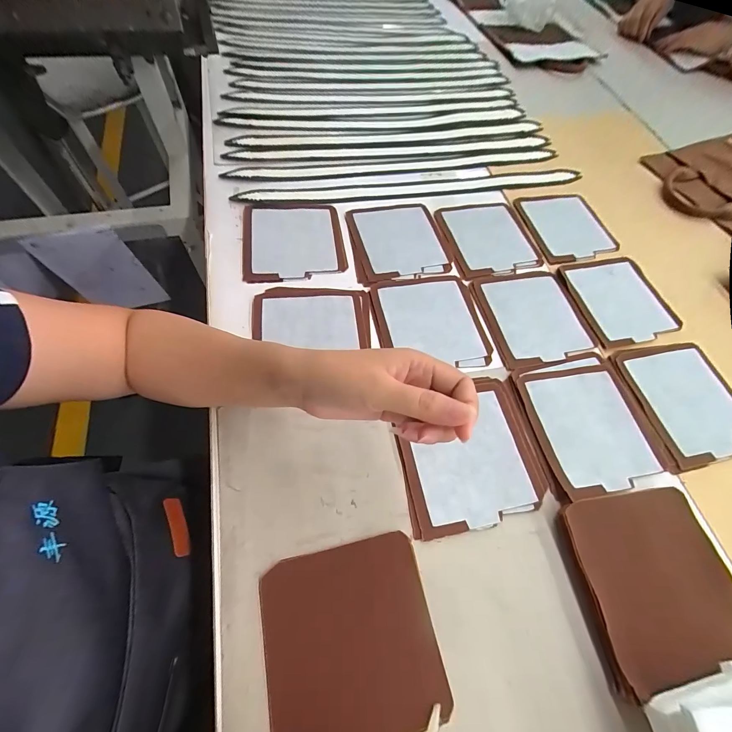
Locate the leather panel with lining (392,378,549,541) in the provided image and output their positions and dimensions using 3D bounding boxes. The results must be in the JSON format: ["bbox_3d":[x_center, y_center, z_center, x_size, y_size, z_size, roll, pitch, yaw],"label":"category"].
[{"bbox_3d":[0.100,0.084,0.329,0.138,0.007,0.135,-9,63,-8],"label":"leather panel with lining"}]

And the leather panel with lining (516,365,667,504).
[{"bbox_3d":[0.243,0.062,0.355,0.121,0.005,0.130,-9,63,-8],"label":"leather panel with lining"}]

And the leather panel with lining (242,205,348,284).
[{"bbox_3d":[-0.096,-0.168,0.442,0.130,0.010,0.132,-6,64,-10],"label":"leather panel with lining"}]

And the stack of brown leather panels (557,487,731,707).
[{"bbox_3d":[0.250,0.182,0.286,0.136,0.014,0.131,-6,63,-6],"label":"stack of brown leather panels"}]

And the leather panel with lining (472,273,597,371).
[{"bbox_3d":[0.214,-0.066,0.420,0.122,0.004,0.128,-9,63,-8],"label":"leather panel with lining"}]

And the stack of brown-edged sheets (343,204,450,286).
[{"bbox_3d":[0.042,-0.173,0.463,0.130,0.008,0.129,-11,66,-10],"label":"stack of brown-edged sheets"}]

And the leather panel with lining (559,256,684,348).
[{"bbox_3d":[0.336,-0.090,0.439,0.116,0.007,0.130,-9,63,-8],"label":"leather panel with lining"}]

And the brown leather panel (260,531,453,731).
[{"bbox_3d":[-0.011,0.214,0.253,0.126,0.005,0.133,-11,63,-9],"label":"brown leather panel"}]

